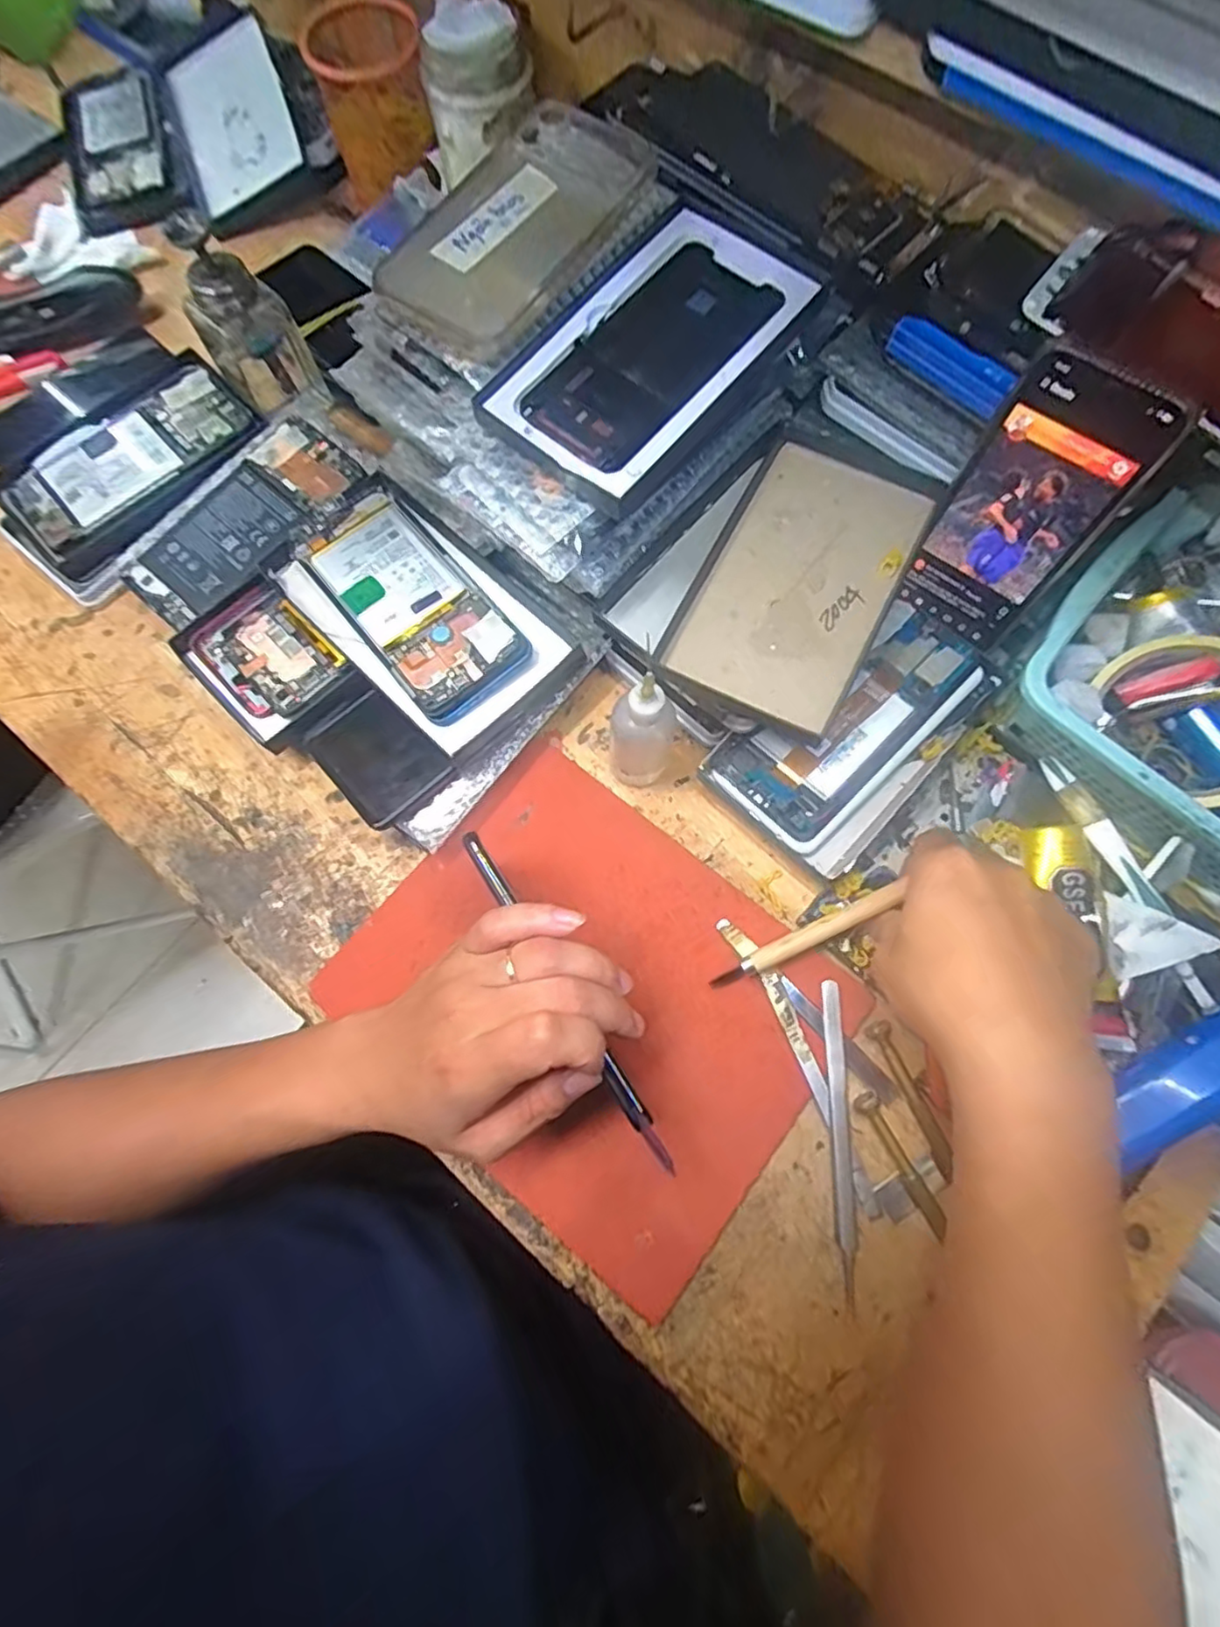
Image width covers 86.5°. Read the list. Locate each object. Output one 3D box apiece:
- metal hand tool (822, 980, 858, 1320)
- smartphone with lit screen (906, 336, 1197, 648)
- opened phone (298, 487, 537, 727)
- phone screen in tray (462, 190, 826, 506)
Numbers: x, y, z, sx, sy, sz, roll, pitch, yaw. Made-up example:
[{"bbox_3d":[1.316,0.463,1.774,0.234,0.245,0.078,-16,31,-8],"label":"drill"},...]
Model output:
[{"bbox_3d":[0.124,0.174,0.350,0.010,0.008,0.158,0,74,2],"label":"metal hand tool"},{"bbox_3d":[0.224,-0.162,0.355,0.076,0.140,0.006,38,56,12],"label":"smartphone with lit screen"},{"bbox_3d":[-0.121,-0.129,0.397,0.072,0.013,0.156,-39,80,-9],"label":"opened phone"},{"bbox_3d":[0.024,-0.239,0.336,0.099,0.021,0.170,38,78,12],"label":"phone screen in tray"}]

